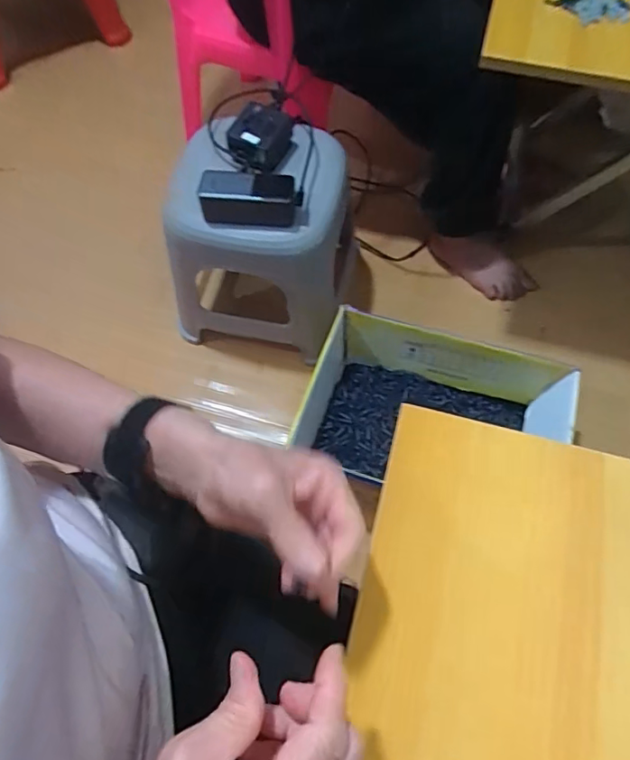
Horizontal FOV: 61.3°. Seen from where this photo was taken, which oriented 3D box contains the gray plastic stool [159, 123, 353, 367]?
[{"bbox_3d":[-0.082,-0.241,0.903,0.292,0.318,0.267,12,66,8],"label":"gray plastic stool"}]

